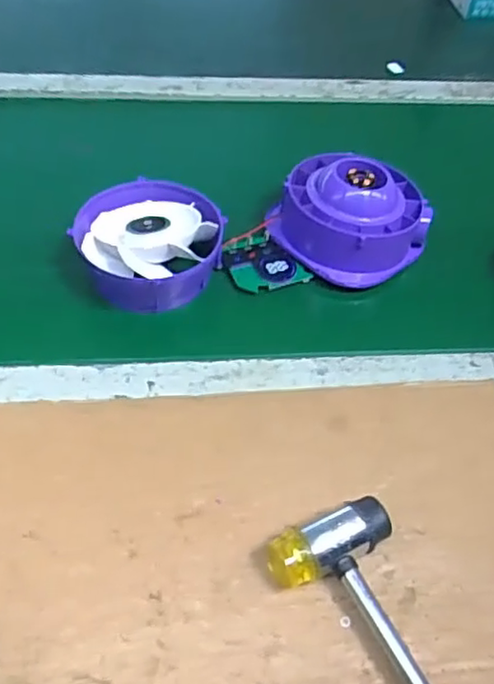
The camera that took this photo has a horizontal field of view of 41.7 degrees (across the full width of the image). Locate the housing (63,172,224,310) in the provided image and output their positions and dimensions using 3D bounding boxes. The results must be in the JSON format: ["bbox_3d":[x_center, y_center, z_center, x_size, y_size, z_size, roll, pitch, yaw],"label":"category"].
[{"bbox_3d":[-0.089,-0.093,0.577,0.120,0.046,0.132,3,51,-4],"label":"housing"}]

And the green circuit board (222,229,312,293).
[{"bbox_3d":[0.015,-0.073,0.597,0.067,0.011,0.061,-17,55,-19],"label":"green circuit board"}]

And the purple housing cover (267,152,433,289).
[{"bbox_3d":[0.093,-0.118,0.607,0.130,0.069,0.117,40,57,24],"label":"purple housing cover"}]

